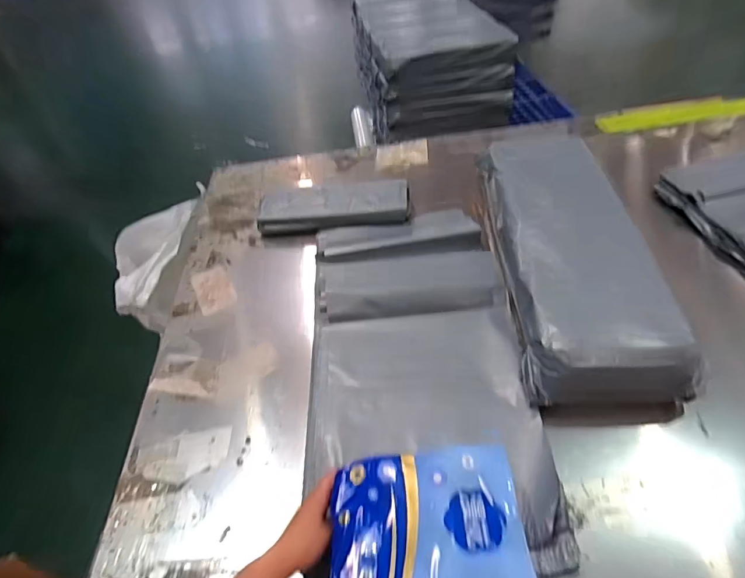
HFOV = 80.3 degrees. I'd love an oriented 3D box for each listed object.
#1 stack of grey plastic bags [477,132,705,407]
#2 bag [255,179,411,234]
[{"bbox_3d":[0.356,-0.087,0.830,0.228,0.099,0.624,-1,47,6],"label":"stack of grey plastic bags"},{"bbox_3d":[-0.090,-0.189,1.035,0.352,0.073,0.116,-4,45,3],"label":"bag"}]

